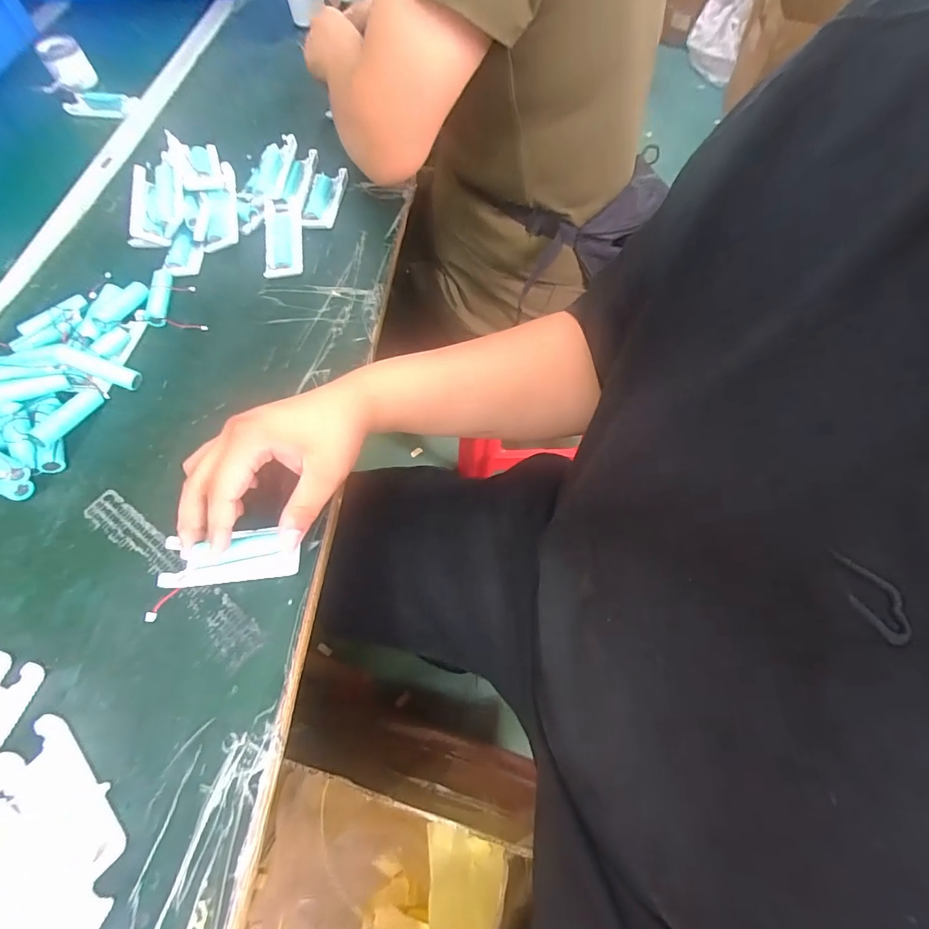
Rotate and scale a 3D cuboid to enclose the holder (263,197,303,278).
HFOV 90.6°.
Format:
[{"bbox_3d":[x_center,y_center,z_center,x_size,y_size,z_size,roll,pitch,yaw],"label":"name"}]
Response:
[{"bbox_3d":[-0.208,-0.263,0.526,0.042,0.022,0.123,-10,63,-3],"label":"holder"}]

